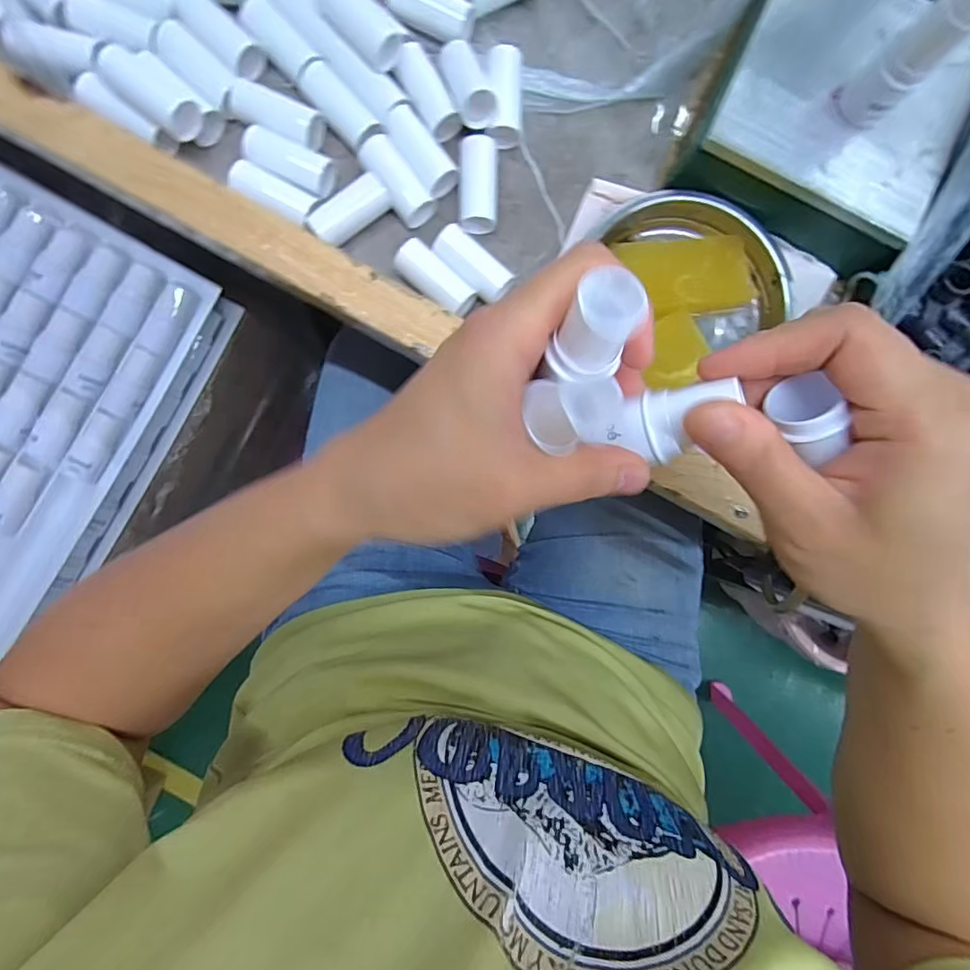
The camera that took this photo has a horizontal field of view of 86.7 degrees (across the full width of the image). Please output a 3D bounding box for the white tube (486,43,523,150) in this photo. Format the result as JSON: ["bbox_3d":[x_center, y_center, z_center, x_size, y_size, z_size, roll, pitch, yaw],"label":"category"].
[{"bbox_3d":[0.011,-0.223,0.294,0.019,0.021,0.049,2,90,-4],"label":"white tube"}]

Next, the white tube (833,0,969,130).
[{"bbox_3d":[0.195,-0.197,0.239,0.024,0.058,0.021,44,87,-3],"label":"white tube"}]

